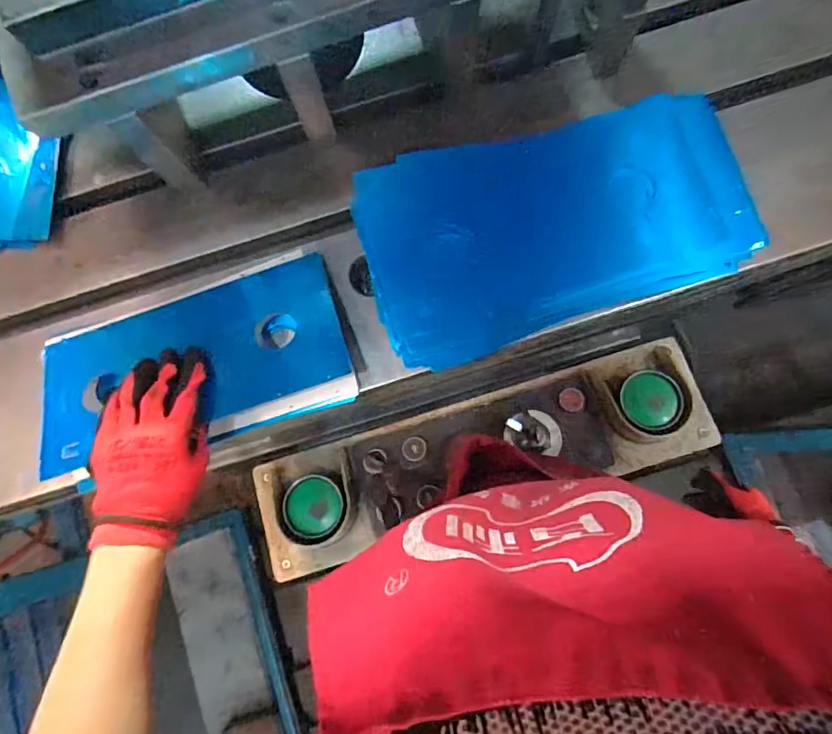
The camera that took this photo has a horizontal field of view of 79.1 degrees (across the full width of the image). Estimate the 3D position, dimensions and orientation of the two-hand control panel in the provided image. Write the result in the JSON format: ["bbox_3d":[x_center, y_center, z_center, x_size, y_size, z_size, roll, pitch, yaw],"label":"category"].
[{"bbox_3d":[0.073,0.103,0.604,0.560,0.081,0.144,-17,81,-1],"label":"two-hand control panel"}]

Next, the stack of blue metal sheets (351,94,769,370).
[{"bbox_3d":[0.124,-0.127,0.481,0.344,0.066,0.184,-18,81,-1],"label":"stack of blue metal sheets"}]

